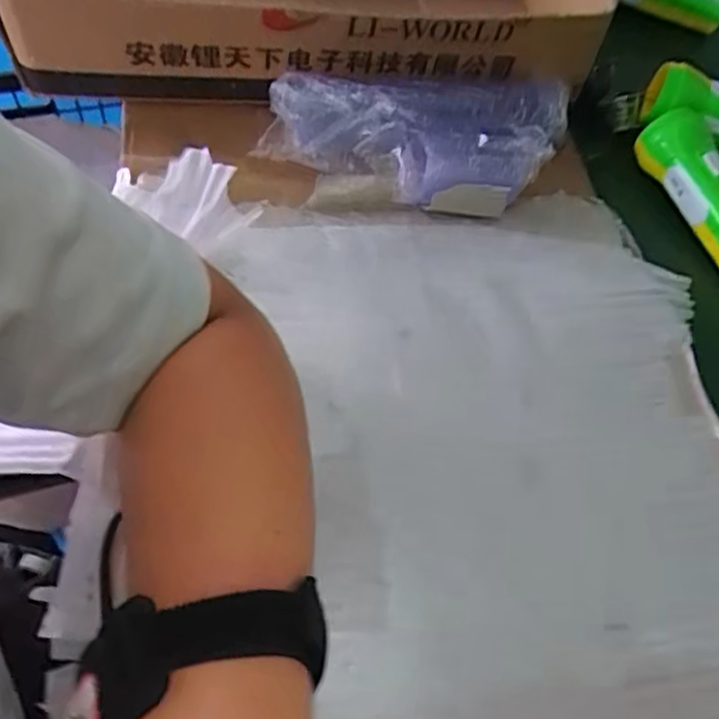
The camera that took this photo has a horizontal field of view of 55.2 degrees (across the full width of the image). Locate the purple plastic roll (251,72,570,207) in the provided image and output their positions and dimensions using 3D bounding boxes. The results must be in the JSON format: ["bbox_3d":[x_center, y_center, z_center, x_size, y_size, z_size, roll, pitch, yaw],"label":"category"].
[{"bbox_3d":[0.042,-0.144,0.458,0.211,0.044,0.080,0,60,-4],"label":"purple plastic roll"}]

